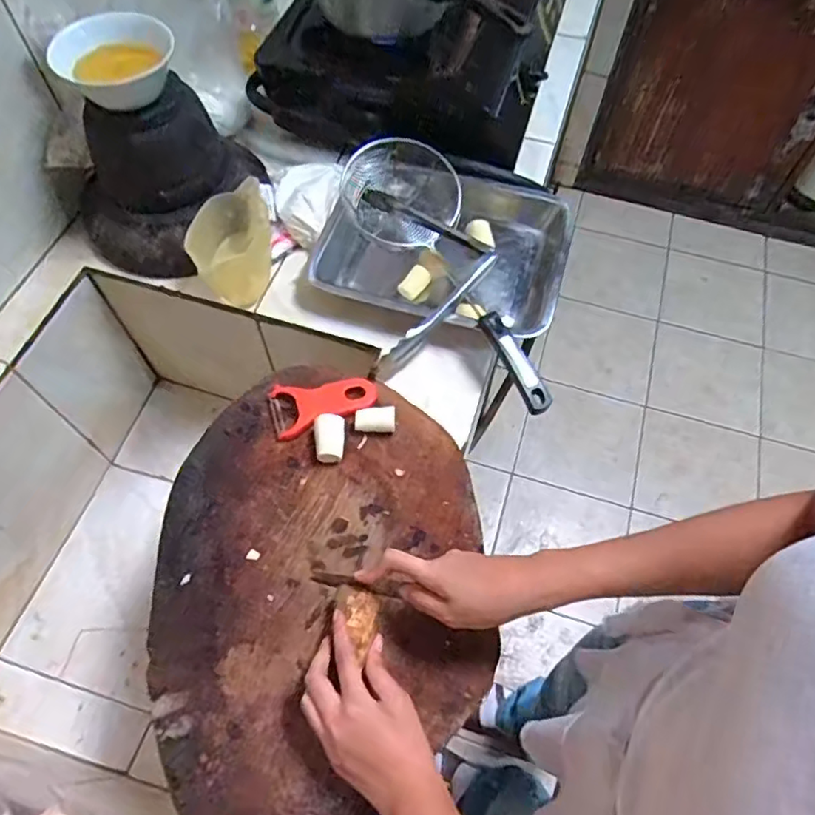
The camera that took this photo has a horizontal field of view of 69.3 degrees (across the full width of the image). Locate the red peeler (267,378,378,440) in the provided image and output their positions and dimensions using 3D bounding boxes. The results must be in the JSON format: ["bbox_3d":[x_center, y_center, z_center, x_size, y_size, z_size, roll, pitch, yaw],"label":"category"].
[{"bbox_3d":[-0.090,-0.007,0.637,0.113,0.009,0.061,-13,62,-8],"label":"red peeler"}]

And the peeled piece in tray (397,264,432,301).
[{"bbox_3d":[0.010,-0.155,0.734,0.028,0.018,0.042,31,65,15],"label":"peeled piece in tray"}]

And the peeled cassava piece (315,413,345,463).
[{"bbox_3d":[-0.079,0.031,0.607,0.029,0.026,0.044,-2,61,-2],"label":"peeled cassava piece"}]

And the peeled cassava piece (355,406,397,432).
[{"bbox_3d":[-0.034,0.013,0.623,0.043,0.021,0.024,1,61,-1],"label":"peeled cassava piece"}]

